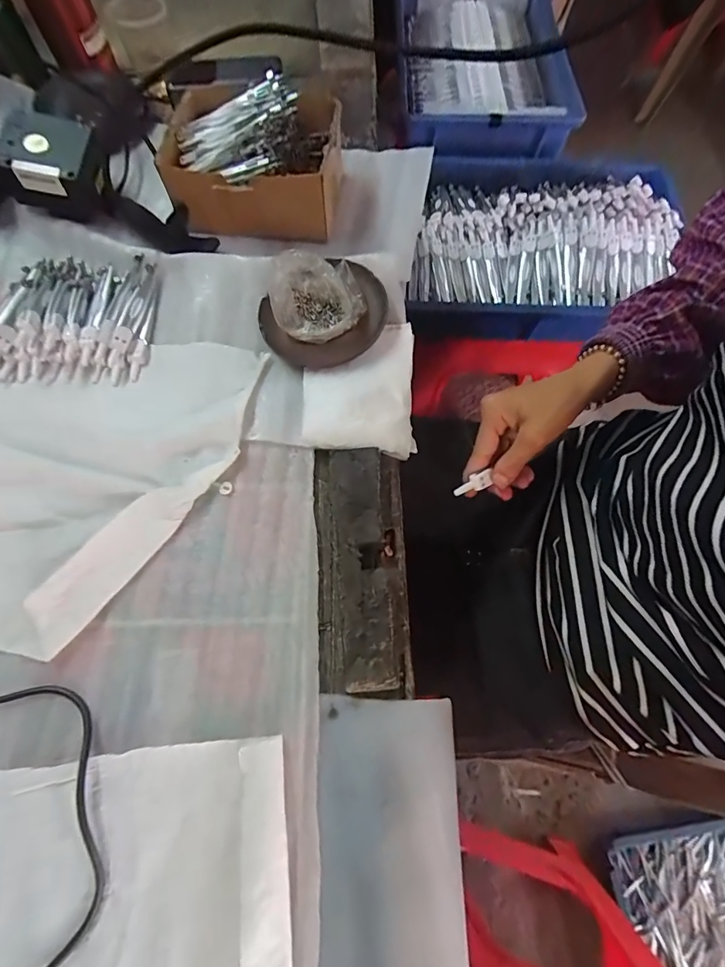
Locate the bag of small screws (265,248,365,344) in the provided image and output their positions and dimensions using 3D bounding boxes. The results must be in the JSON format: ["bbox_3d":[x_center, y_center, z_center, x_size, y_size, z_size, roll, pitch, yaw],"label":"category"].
[{"bbox_3d":[-0.042,-0.171,0.402,0.082,0.053,0.070,-13,68,-6],"label":"bag of small screws"}]

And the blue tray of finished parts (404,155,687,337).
[{"bbox_3d":[0.242,-0.340,0.621,0.364,0.087,0.290,-2,68,-1],"label":"blue tray of finished parts"}]

